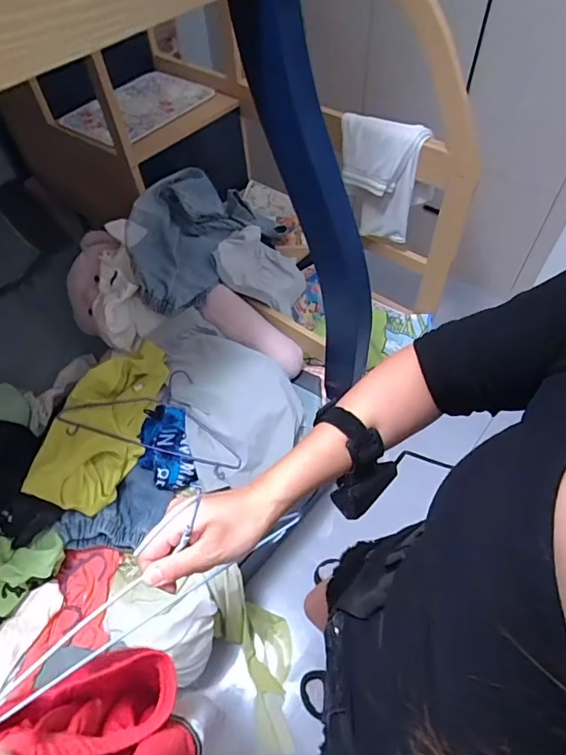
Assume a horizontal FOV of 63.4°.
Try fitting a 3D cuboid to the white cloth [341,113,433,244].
[{"bbox_3d":[0.243,-0.508,1.195,0.206,0.293,0.057,24,59,19],"label":"white cloth"}]

